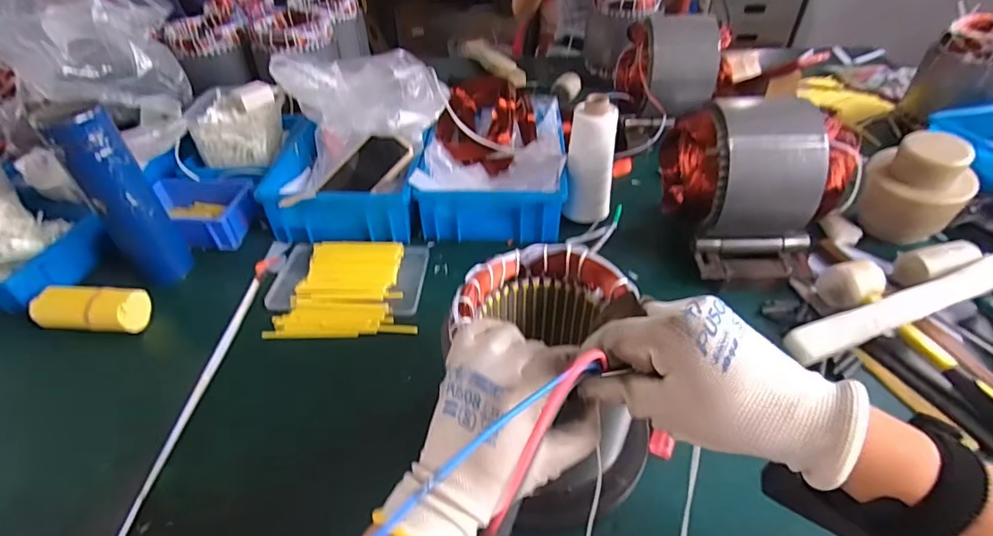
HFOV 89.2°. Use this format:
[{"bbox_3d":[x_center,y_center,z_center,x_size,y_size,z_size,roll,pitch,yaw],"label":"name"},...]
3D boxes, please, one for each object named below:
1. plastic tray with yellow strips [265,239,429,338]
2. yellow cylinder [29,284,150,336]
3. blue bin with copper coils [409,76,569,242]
[{"bbox_3d":[-0.186,0.022,0.631,0.184,0.018,0.160,-3,42,0],"label":"plastic tray with yellow strips"},{"bbox_3d":[-0.459,0.050,0.573,0.119,0.049,0.046,2,42,5],"label":"yellow cylinder"},{"bbox_3d":[-0.005,-0.169,0.760,0.201,0.102,0.277,-1,42,2],"label":"blue bin with copper coils"}]

